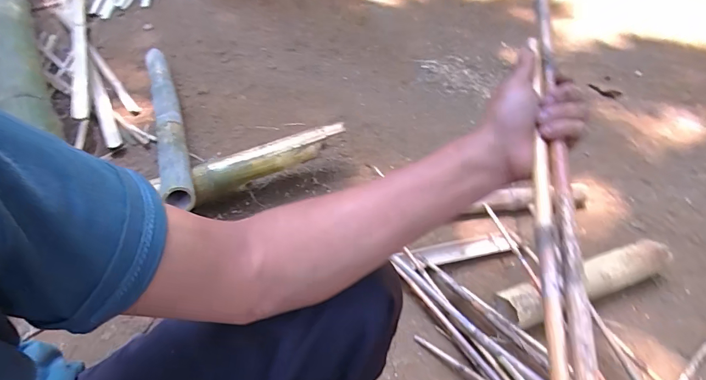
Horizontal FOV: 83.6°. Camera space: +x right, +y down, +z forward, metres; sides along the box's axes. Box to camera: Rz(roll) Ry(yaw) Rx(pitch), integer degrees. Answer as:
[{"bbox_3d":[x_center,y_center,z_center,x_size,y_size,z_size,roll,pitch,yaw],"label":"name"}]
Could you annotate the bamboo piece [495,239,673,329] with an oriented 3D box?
[{"bbox_3d":[0.552,0.220,0.936,0.485,0.101,0.091,-17,54,-13],"label":"bamboo piece"}]

